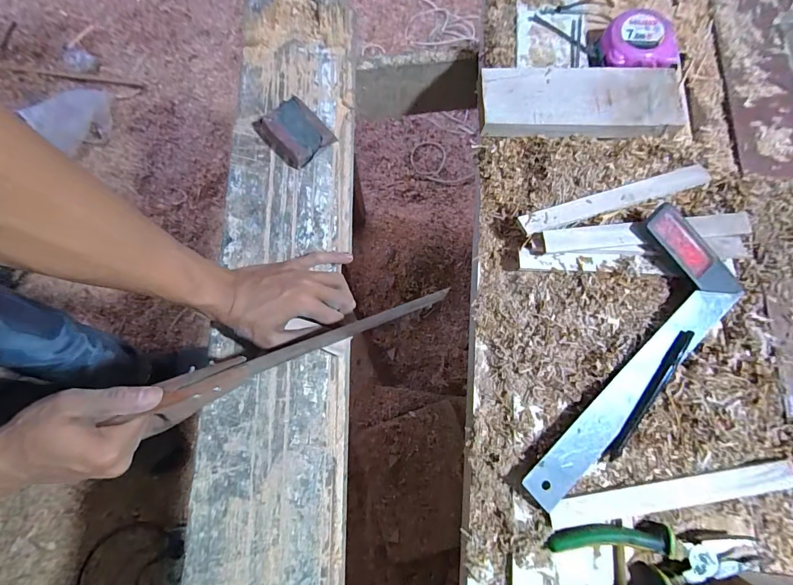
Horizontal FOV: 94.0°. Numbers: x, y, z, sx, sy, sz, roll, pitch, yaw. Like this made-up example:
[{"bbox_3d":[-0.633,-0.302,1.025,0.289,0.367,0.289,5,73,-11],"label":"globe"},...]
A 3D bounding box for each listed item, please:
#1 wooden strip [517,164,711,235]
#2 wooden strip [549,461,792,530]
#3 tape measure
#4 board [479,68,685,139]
[{"bbox_3d":[0.242,-0.103,0.406,0.226,0.015,0.025,-17,76,-4],"label":"wooden strip"},{"bbox_3d":[0.253,0.185,0.335,0.223,0.010,0.025,-9,76,-2],"label":"wooden strip"},{"bbox_3d":[0.294,-0.301,0.454,0.078,0.033,0.078,1,76,1],"label":"tape measure"},{"bbox_3d":[0.211,-0.220,0.431,0.224,0.026,0.077,2,76,1],"label":"board"}]

